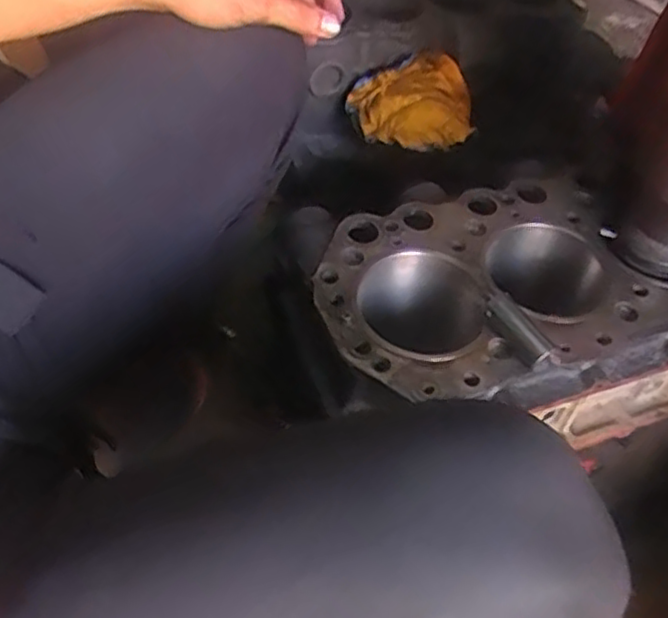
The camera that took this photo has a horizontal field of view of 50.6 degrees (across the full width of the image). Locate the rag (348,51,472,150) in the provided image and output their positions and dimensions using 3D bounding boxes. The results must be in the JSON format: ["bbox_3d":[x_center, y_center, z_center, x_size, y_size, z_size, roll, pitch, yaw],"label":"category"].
[{"bbox_3d":[0.093,-0.242,0.834,0.151,0.057,0.131,8,50,2],"label":"rag"}]

